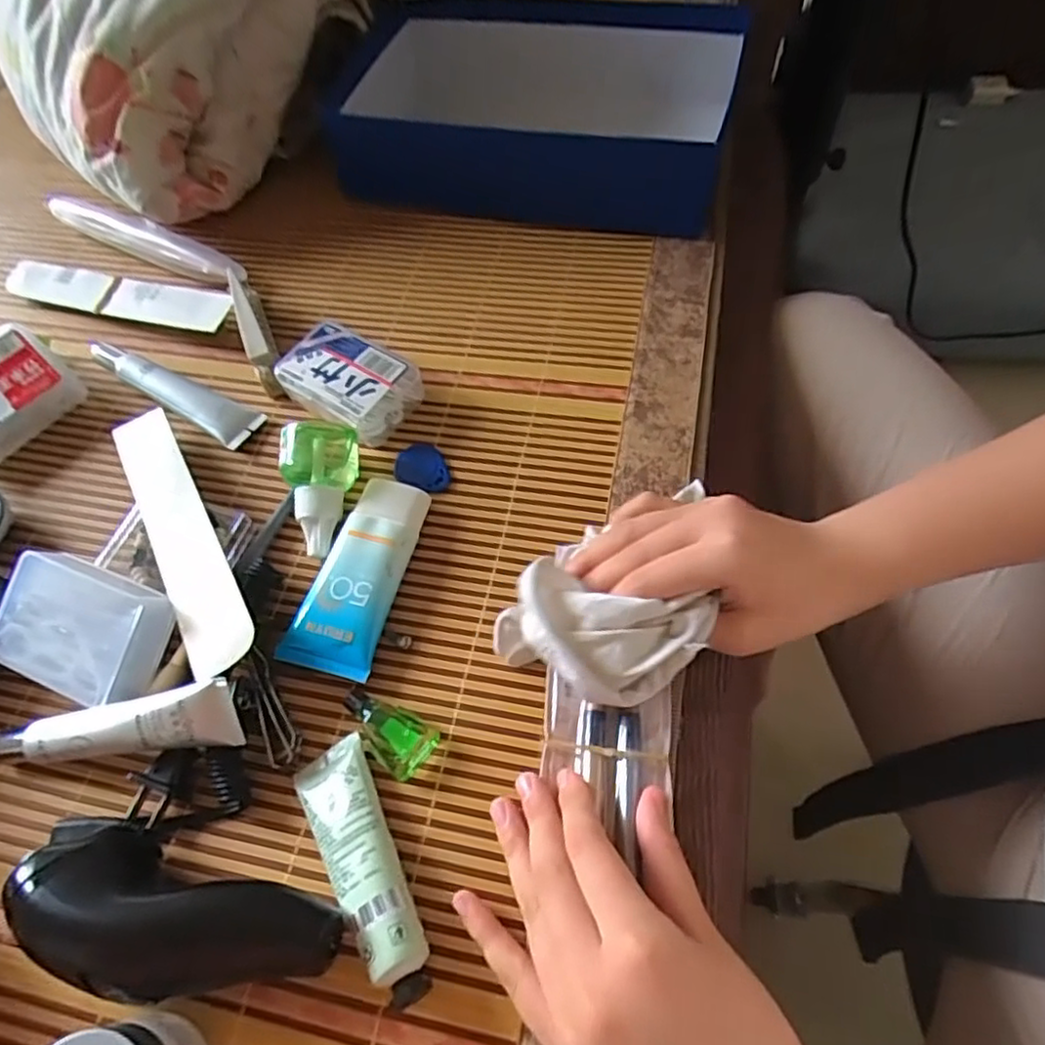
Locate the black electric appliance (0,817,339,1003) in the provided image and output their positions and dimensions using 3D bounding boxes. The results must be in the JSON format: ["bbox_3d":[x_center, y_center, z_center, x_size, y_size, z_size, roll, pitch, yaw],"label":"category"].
[{"bbox_3d":[-0.145,0.163,0.273,0.139,0.048,0.051,13,62,12],"label":"black electric appliance"}]

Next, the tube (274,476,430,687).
[{"bbox_3d":[-0.091,0.028,0.370,0.049,0.018,0.113,10,61,11],"label":"tube"}]

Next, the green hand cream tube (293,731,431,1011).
[{"bbox_3d":[-0.071,0.149,0.289,0.033,0.026,0.110,-26,61,-10],"label":"green hand cream tube"}]

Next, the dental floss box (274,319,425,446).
[{"bbox_3d":[-0.114,-0.094,0.441,0.079,0.034,0.058,30,67,21],"label":"dental floss box"}]

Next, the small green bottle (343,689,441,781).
[{"bbox_3d":[-0.069,0.104,0.329,0.052,0.009,0.027,24,64,18],"label":"small green bottle"}]

